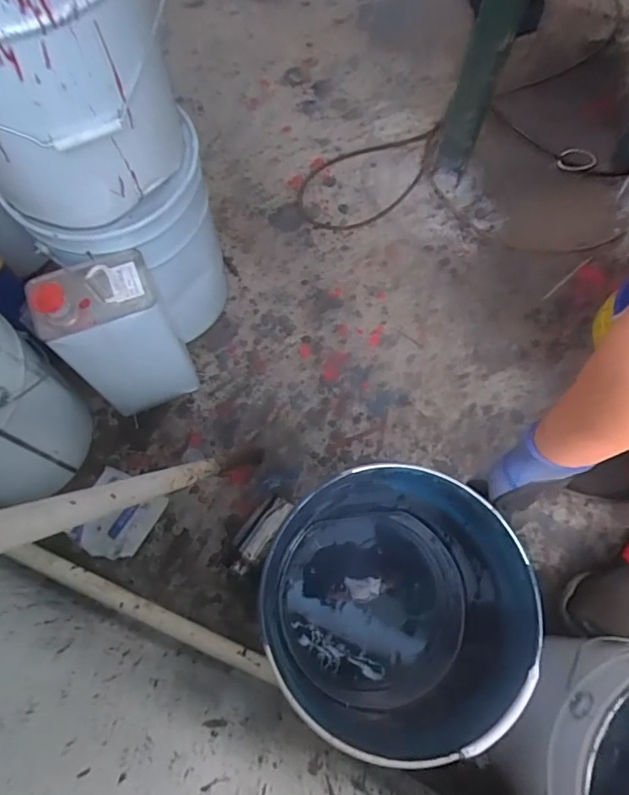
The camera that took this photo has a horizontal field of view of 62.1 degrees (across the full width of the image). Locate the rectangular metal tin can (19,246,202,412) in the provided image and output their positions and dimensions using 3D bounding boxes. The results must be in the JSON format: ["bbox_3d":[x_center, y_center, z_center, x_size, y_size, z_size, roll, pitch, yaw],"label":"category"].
[{"bbox_3d":[-0.310,-0.095,0.867,0.161,0.344,0.112,-23,71,-8],"label":"rectangular metal tin can"}]

